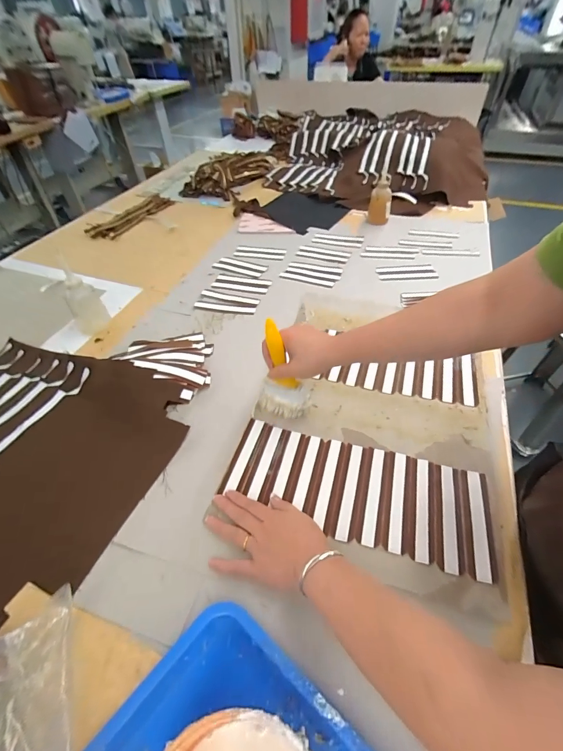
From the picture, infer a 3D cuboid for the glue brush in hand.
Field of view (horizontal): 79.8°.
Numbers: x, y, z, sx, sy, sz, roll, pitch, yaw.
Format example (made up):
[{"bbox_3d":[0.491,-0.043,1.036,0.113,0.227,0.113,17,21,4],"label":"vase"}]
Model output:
[{"bbox_3d":[-0.008,-0.005,0.501,0.080,0.178,0.046,-6,49,8],"label":"glue brush in hand"}]

